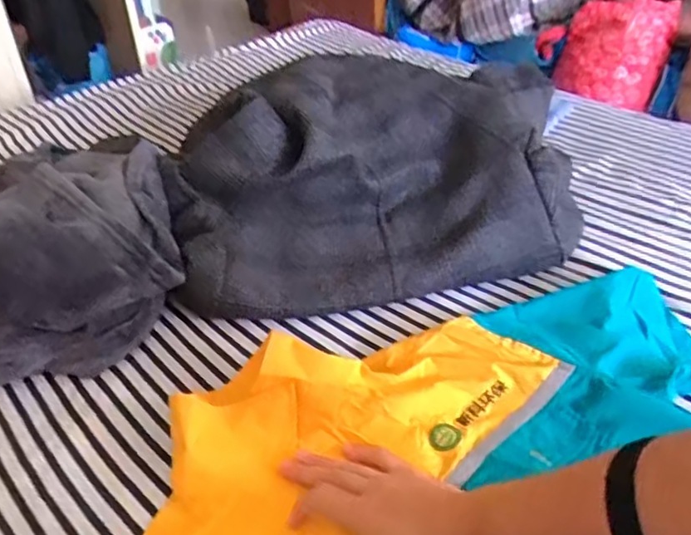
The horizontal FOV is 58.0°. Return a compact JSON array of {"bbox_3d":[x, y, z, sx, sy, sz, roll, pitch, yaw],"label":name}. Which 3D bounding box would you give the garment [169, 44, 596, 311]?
[{"bbox_3d":[0.044,-0.143,0.813,0.529,0.177,0.347,-9,37,-9],"label":"garment"}]

